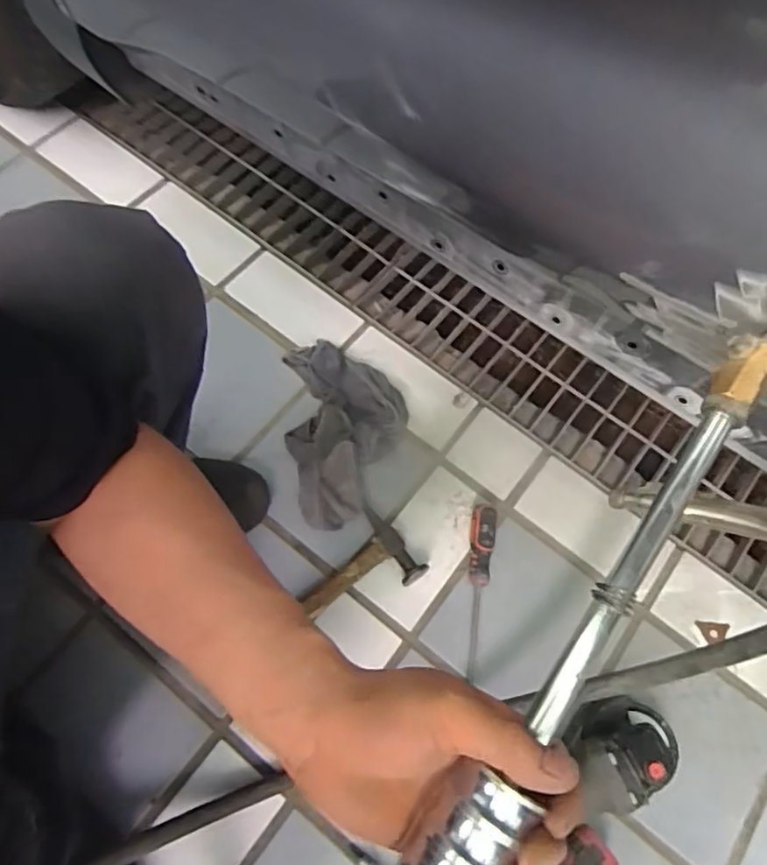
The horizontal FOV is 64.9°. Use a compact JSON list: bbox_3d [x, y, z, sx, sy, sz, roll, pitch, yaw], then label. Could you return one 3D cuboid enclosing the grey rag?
[{"bbox_3d":[-0.048,-0.005,0.777,0.151,0.066,0.246,1,68,-2],"label":"grey rag"}]

